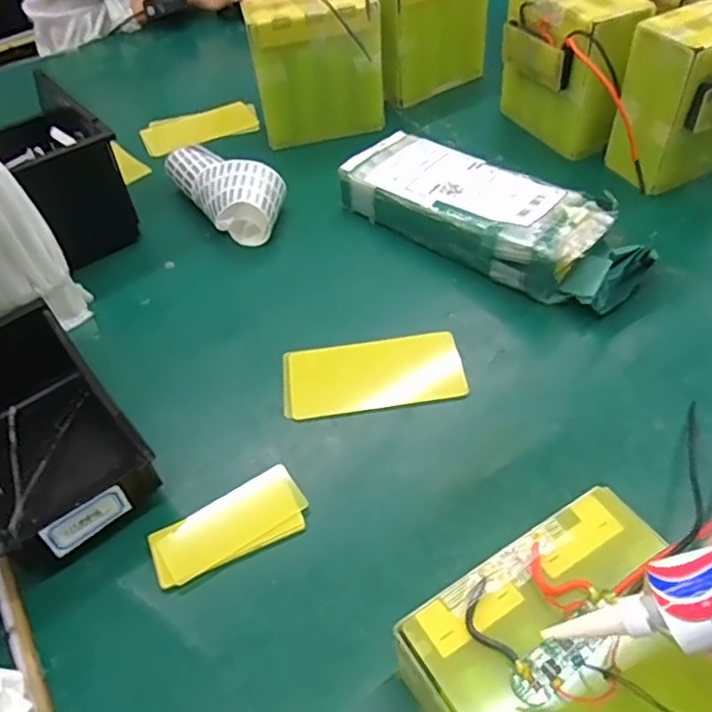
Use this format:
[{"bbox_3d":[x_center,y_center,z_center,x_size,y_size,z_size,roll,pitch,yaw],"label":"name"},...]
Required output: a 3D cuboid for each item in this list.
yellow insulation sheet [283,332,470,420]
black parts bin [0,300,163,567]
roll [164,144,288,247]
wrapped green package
[{"bbox_3d":[0.013,0.013,0.515,0.144,0.006,0.068,-8,48,-1],"label":"yellow insulation sheet"},{"bbox_3d":[-0.227,0.058,0.449,0.109,0.081,0.177,-35,54,-22],"label":"black parts bin"},{"bbox_3d":[-0.132,-0.178,0.666,0.083,0.056,0.157,-34,53,-21],"label":"roll"},{"bbox_3d":[0.125,-0.134,0.602,0.300,0.055,0.111,31,59,29],"label":"wrapped green package"}]

